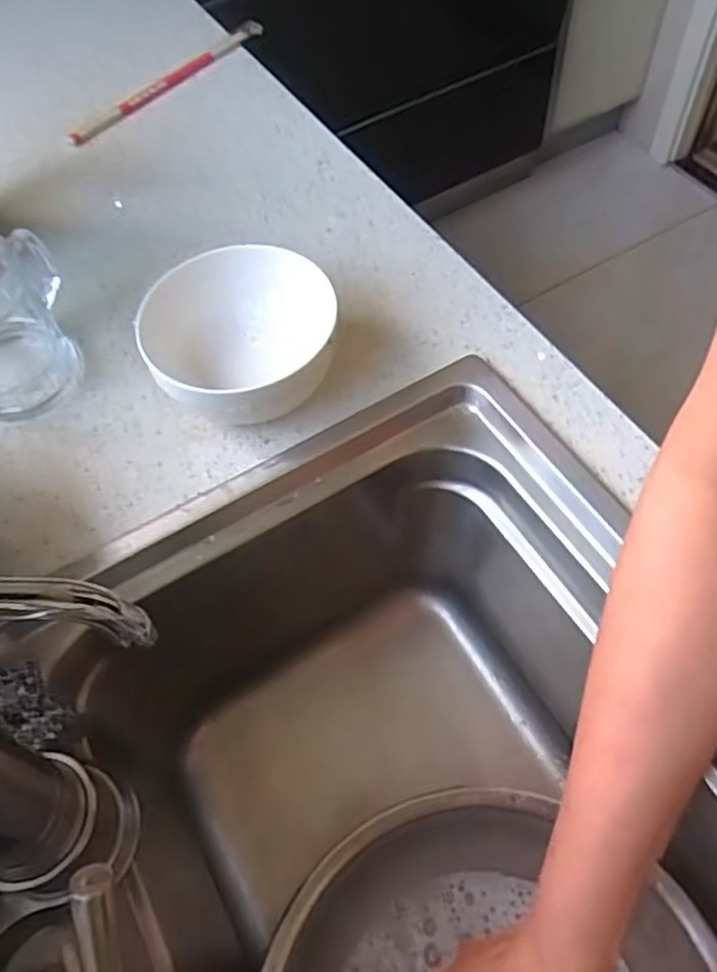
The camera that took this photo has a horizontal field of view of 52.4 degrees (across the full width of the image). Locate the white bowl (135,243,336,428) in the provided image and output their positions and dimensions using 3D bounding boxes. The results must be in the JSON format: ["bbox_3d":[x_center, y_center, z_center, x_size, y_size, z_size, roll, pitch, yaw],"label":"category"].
[{"bbox_3d":[-0.072,-0.090,0.480,0.116,0.063,0.120,-2,58,3],"label":"white bowl"}]

